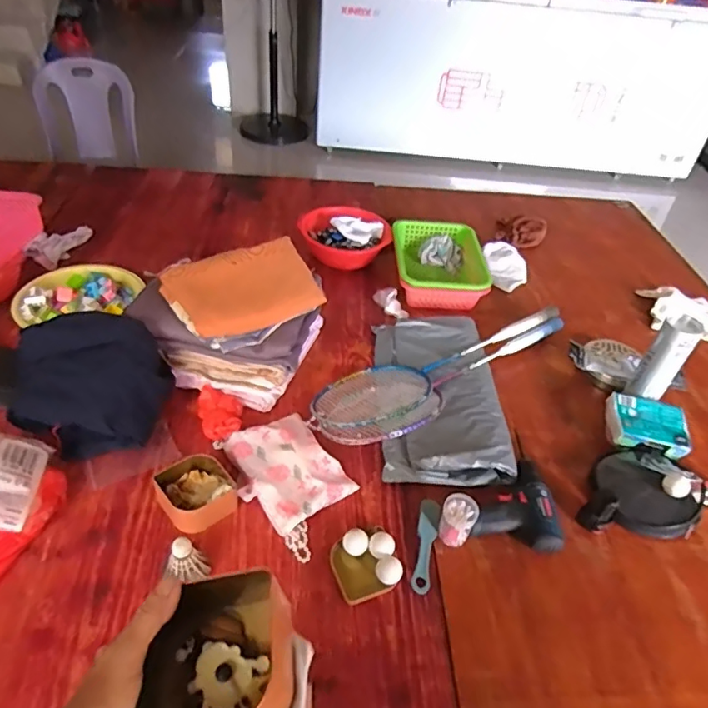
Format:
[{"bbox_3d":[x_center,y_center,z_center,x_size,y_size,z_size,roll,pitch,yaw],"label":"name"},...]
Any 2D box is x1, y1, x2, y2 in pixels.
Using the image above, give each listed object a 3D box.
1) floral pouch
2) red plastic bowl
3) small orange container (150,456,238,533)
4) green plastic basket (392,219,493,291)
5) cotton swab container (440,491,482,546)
[{"bbox_3d":[-0.118,0.197,0.937,0.166,0.044,0.203,-27,51,-30],"label":"floral pouch"},{"bbox_3d":[-0.018,-0.318,1.460,0.227,0.096,0.220,3,43,-2],"label":"red plastic bowl"},{"bbox_3d":[-0.253,0.224,0.880,0.109,0.056,0.104,-27,51,-29],"label":"small orange container"},{"bbox_3d":[0.220,-0.237,1.410,0.235,0.079,0.288,5,42,-2],"label":"green plastic basket"},{"bbox_3d":[0.166,0.267,0.871,0.053,0.068,0.056,3,43,-2],"label":"cotton swab container"}]

